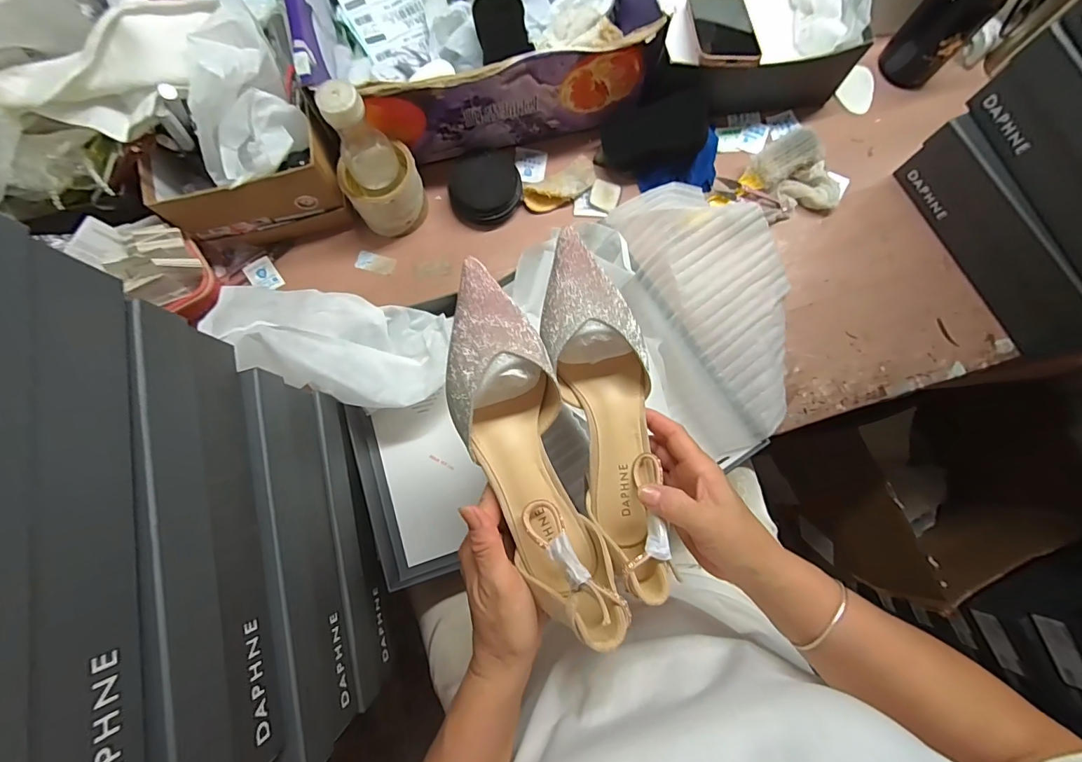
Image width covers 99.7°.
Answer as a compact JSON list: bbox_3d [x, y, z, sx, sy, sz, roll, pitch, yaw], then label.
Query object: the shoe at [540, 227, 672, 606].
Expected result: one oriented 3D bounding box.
[{"bbox_3d":[0.053,0.018,0.341,0.072,0.072,0.250,-12,87,-3],"label":"shoe"}]

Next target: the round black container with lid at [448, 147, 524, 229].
[{"bbox_3d":[-0.072,-0.253,0.594,0.091,0.042,0.091,0,79,0],"label":"round black container with lid"}]

